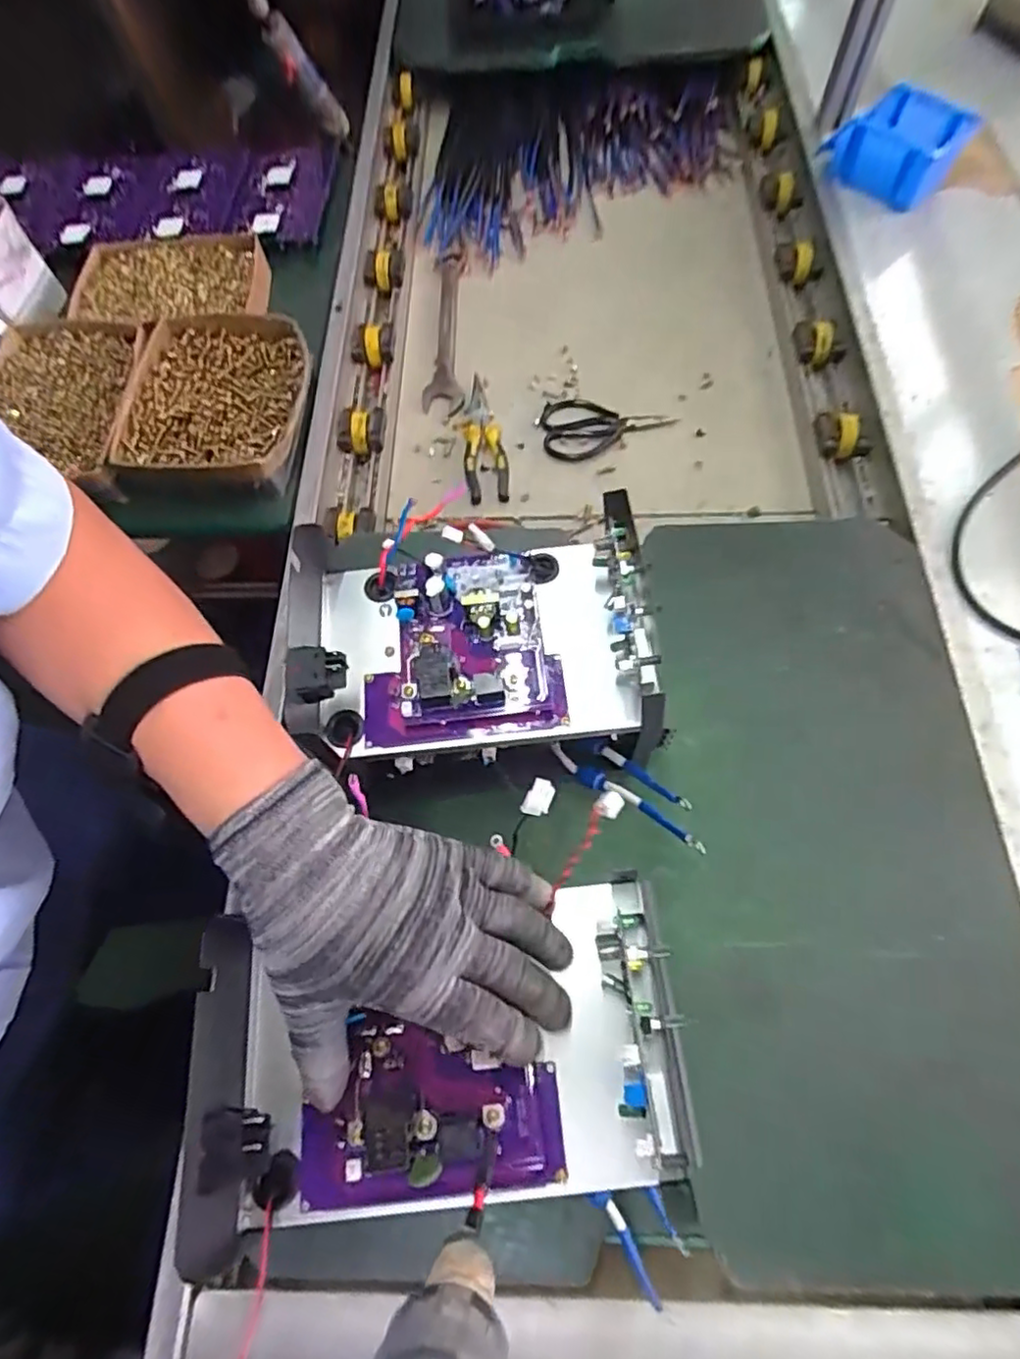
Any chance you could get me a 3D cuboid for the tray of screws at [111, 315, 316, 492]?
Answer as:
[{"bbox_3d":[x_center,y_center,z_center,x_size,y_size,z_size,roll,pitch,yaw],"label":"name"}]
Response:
[{"bbox_3d":[-0.317,-0.304,0.712,0.179,0.041,0.223,3,66,4],"label":"tray of screws"}]

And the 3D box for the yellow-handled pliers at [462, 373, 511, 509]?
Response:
[{"bbox_3d":[-0.038,-0.303,0.803,0.049,0.016,0.200,-10,66,-1],"label":"yellow-handled pliers"}]

